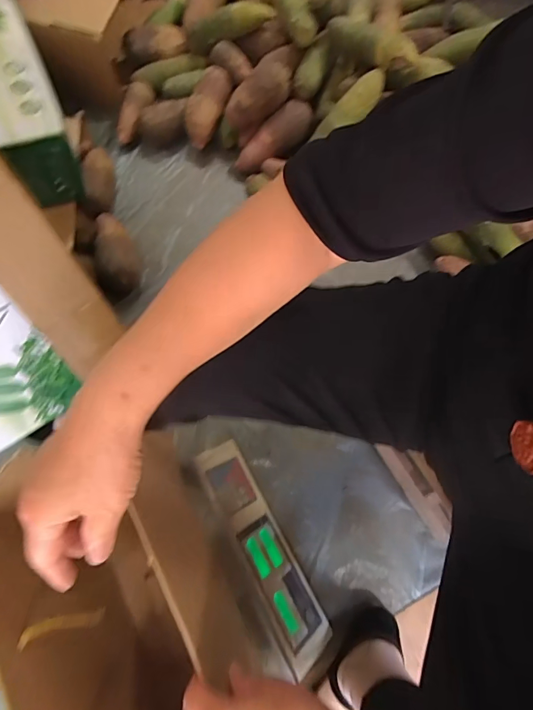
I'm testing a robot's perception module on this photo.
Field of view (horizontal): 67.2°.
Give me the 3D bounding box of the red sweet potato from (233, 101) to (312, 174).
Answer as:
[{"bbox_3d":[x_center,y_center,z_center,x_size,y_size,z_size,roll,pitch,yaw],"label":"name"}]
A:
[{"bbox_3d":[0.015,-0.442,0.826,0.184,0.054,0.060,-33,77,13],"label":"red sweet potato"}]

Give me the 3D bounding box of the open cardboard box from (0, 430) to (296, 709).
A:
[{"bbox_3d":[-0.110,0.293,0.433,0.164,0.290,0.397,-25,77,-7],"label":"open cardboard box"}]

